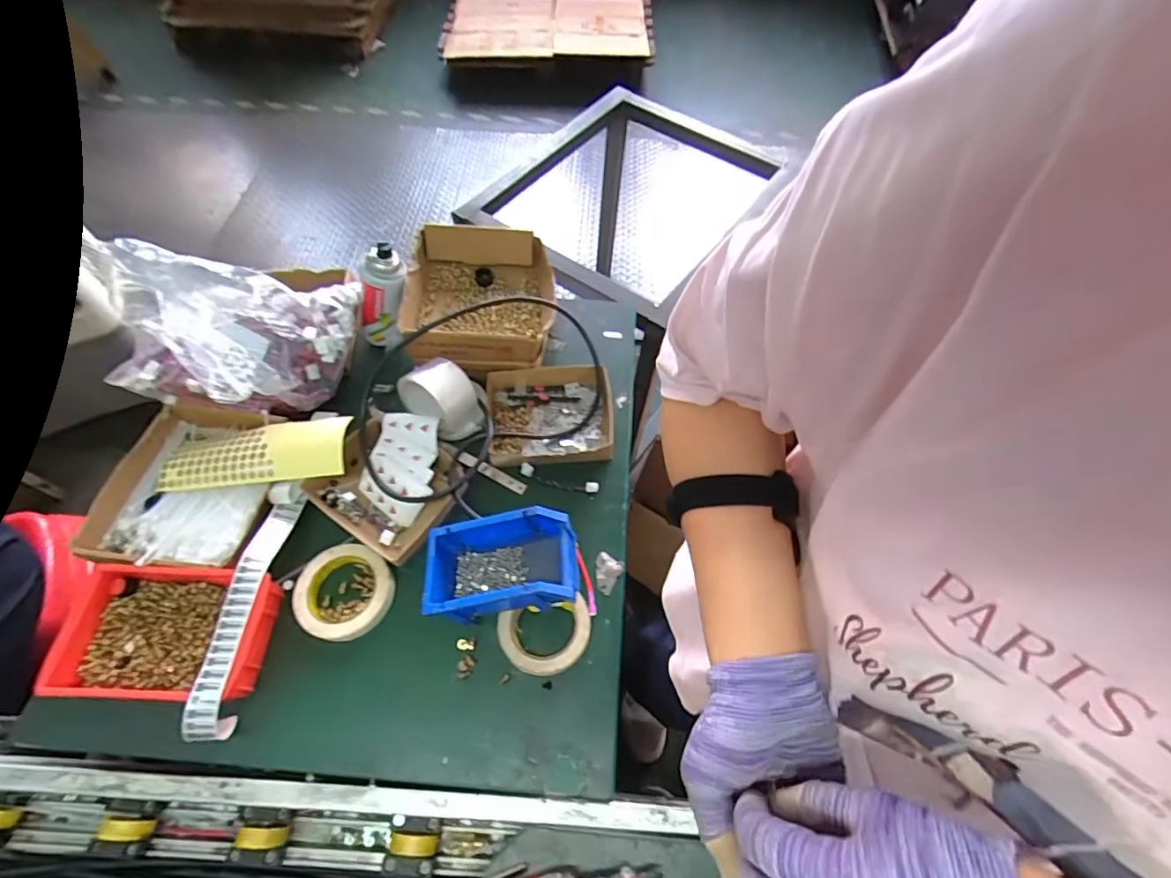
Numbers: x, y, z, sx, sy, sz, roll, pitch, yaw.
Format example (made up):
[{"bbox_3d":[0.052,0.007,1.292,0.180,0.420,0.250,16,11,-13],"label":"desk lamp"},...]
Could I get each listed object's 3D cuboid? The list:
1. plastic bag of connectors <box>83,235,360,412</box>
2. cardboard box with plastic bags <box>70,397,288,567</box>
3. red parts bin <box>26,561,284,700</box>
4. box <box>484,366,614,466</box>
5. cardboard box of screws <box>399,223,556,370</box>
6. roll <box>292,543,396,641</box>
[{"bbox_3d":[-0.491,-0.160,0.697,0.289,0.146,0.229,16,60,8],"label":"plastic bag of connectors"},{"bbox_3d":[-0.508,0.054,0.675,0.220,0.054,0.231,4,59,1],"label":"cardboard box with plastic bags"},{"bbox_3d":[-0.472,0.216,0.574,0.211,0.059,0.132,3,59,0],"label":"red parts bin"},{"bbox_3d":[-0.051,-0.032,0.739,0.176,0.045,0.145,-3,59,-3],"label":"box"},{"bbox_3d":[-0.155,-0.218,0.771,0.200,0.074,0.221,-1,59,-2],"label":"cardboard box of screws"},{"bbox_3d":[-0.292,0.186,0.622,0.121,0.033,0.108,4,59,0],"label":"roll"}]

